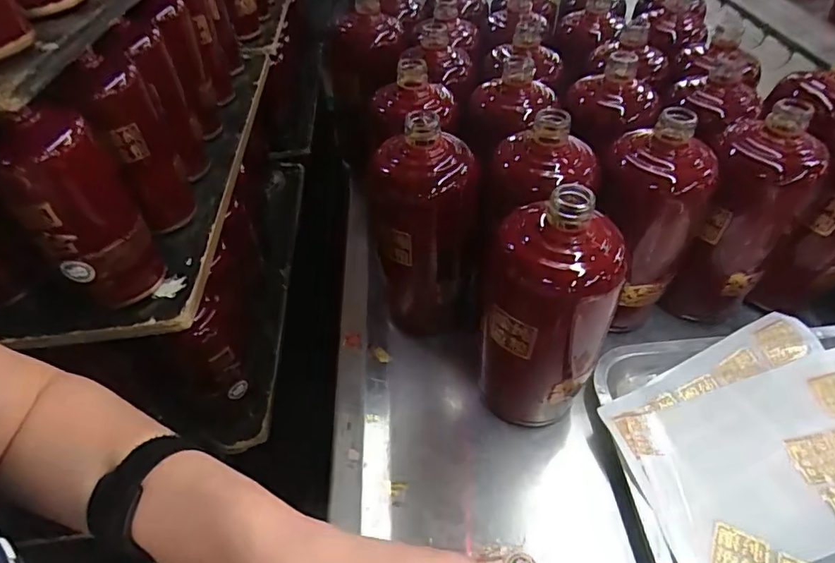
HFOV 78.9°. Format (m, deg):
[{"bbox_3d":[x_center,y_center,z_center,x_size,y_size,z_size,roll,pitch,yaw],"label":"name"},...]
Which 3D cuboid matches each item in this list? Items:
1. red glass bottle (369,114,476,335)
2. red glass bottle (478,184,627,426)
[{"bbox_3d":[0.006,-0.037,0.407,0.078,0.182,0.065,1,46,5],"label":"red glass bottle"},{"bbox_3d":[0.082,0.029,0.340,0.080,0.180,0.068,18,50,21],"label":"red glass bottle"}]

